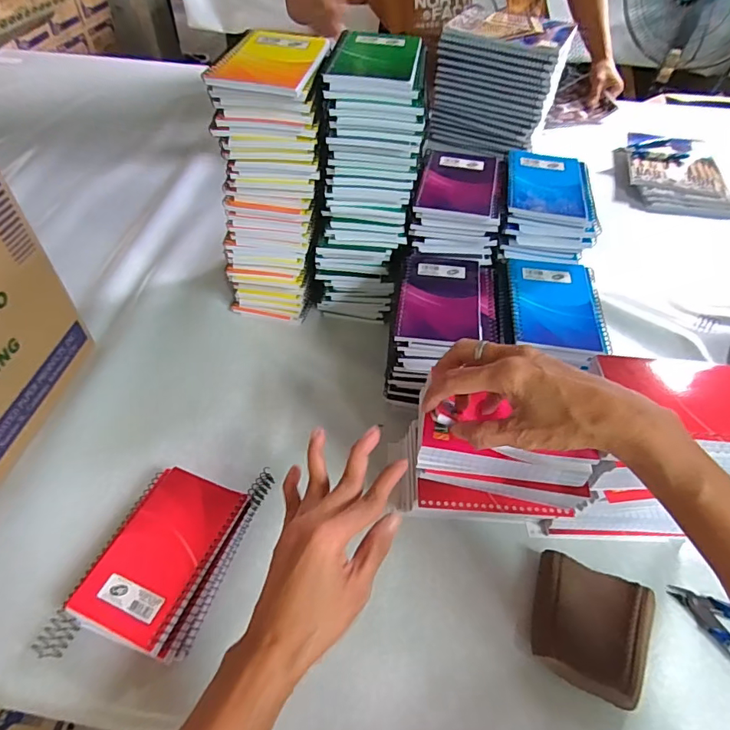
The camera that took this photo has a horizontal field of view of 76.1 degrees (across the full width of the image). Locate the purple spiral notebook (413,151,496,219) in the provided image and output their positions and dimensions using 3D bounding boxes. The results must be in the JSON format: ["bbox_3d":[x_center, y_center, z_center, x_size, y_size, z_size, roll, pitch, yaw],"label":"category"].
[{"bbox_3d":[0.105,-0.206,0.520,0.084,0.007,0.122,9,49,5],"label":"purple spiral notebook"}]

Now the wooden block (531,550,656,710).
[{"bbox_3d":[0.179,0.209,0.372,0.087,0.021,0.090,19,51,12],"label":"wooden block"}]

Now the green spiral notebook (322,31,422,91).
[{"bbox_3d":[0.010,-0.297,0.450,0.082,0.011,0.124,7,49,4],"label":"green spiral notebook"}]

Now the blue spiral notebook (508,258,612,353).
[{"bbox_3d":[0.195,-0.064,0.474,0.090,0.009,0.134,6,49,3],"label":"blue spiral notebook"}]

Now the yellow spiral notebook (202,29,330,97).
[{"bbox_3d":[-0.084,-0.279,0.427,0.085,0.014,0.116,8,49,5],"label":"yellow spiral notebook"}]

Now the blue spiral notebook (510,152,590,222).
[{"bbox_3d":[0.201,-0.202,0.517,0.082,0.013,0.118,9,49,5],"label":"blue spiral notebook"}]

